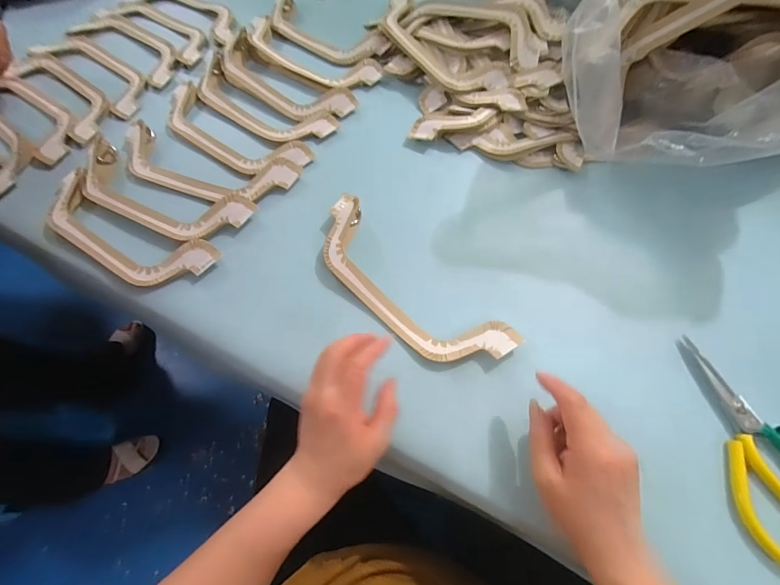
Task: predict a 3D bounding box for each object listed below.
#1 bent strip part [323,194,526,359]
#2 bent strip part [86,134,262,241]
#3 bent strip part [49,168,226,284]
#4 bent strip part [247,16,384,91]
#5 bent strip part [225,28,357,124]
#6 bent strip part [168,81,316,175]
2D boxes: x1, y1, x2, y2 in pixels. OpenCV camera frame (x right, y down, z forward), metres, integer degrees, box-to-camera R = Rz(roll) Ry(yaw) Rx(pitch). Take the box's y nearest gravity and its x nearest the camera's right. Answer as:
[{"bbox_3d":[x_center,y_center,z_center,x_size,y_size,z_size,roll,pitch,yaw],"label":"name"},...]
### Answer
[{"bbox_3d":[0.013,-0.008,0.383,0.258,0.027,0.082,41,73,17],"label":"bent strip part"},{"bbox_3d":[-0.305,-0.128,0.441,0.258,0.018,0.085,24,69,11],"label":"bent strip part"},{"bbox_3d":[-0.330,-0.073,0.419,0.248,0.019,0.081,27,69,12],"label":"bent strip part"},{"bbox_3d":[-0.140,-0.381,0.556,0.257,0.015,0.090,31,70,14],"label":"bent strip part"},{"bbox_3d":[-0.168,-0.324,0.528,0.241,0.019,0.086,33,71,14],"label":"bent strip part"},{"bbox_3d":[-0.239,-0.234,0.493,0.276,0.018,0.085,32,70,14],"label":"bent strip part"}]

